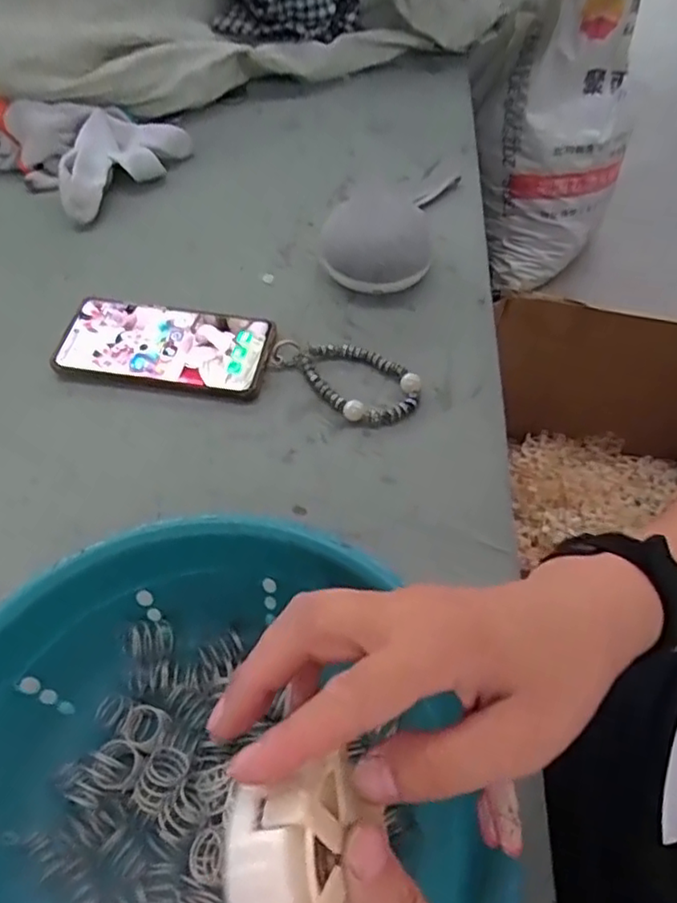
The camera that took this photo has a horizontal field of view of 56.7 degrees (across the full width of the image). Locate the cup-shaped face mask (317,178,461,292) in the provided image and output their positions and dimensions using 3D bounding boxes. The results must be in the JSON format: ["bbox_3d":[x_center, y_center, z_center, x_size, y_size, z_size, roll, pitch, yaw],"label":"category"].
[{"bbox_3d":[0.040,-0.193,0.558,0.100,0.046,0.110,18,59,12],"label":"cup-shaped face mask"}]

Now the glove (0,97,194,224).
[{"bbox_3d":[-0.250,-0.319,0.639,0.158,0.052,0.155,38,65,22],"label":"glove"}]

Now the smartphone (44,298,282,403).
[{"bbox_3d":[-0.140,-0.086,0.511,0.167,0.014,0.078,8,57,6],"label":"smartphone"}]

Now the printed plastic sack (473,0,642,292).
[{"bbox_3d":[0.434,-0.646,1.238,0.304,0.718,0.180,-4,57,-2],"label":"printed plastic sack"}]

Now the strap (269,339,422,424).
[{"bbox_3d":[0.009,-0.062,0.491,0.116,0.012,0.062,36,64,22],"label":"strap"}]

